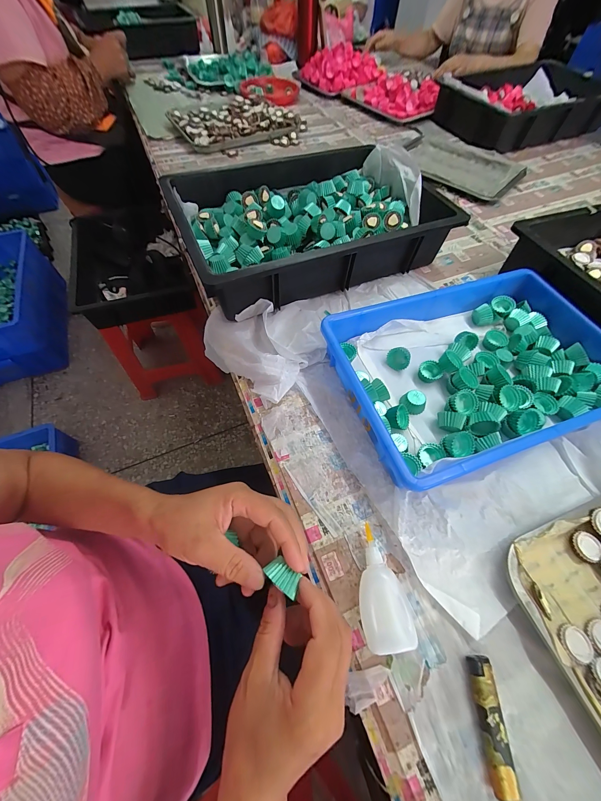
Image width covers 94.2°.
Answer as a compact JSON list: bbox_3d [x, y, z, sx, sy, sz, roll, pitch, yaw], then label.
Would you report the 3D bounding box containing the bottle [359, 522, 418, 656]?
[{"bbox_3d":[0.073,0.177,0.269,0.043,0.028,0.096,-8,62,-5],"label":"bottle"}]

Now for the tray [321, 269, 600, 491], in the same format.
[{"bbox_3d":[0.238,-0.048,0.377,0.362,0.056,0.238,-17,63,-10],"label":"tray"}]

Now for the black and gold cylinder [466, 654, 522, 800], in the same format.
[{"bbox_3d":[0.156,0.262,0.228,0.019,0.013,0.079,3,61,1],"label":"black and gold cylinder"}]

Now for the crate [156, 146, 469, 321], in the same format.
[{"bbox_3d":[0.011,-0.329,0.512,0.437,0.092,0.326,-22,64,-12],"label":"crate"}]

